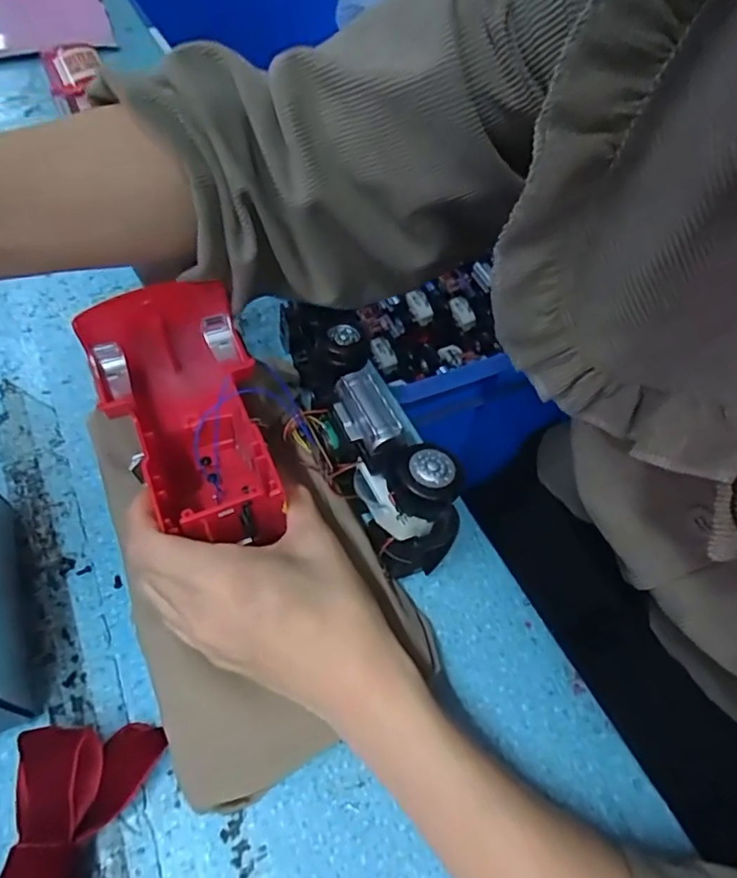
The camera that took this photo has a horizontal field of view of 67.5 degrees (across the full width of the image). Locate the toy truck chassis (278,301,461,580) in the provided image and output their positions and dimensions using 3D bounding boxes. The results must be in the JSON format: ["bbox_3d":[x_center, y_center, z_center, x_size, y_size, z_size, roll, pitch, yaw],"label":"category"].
[{"bbox_3d":[-0.012,-0.010,0.333,0.053,0.077,0.184,-18,58,-16],"label":"toy truck chassis"}]

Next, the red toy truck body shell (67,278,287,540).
[{"bbox_3d":[-0.086,-0.006,0.281,0.072,0.059,0.128,-22,77,-18],"label":"red toy truck body shell"}]

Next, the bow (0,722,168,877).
[{"bbox_3d":[-0.126,0.180,0.225,0.066,0.029,0.112,4,55,-1],"label":"bow"}]

